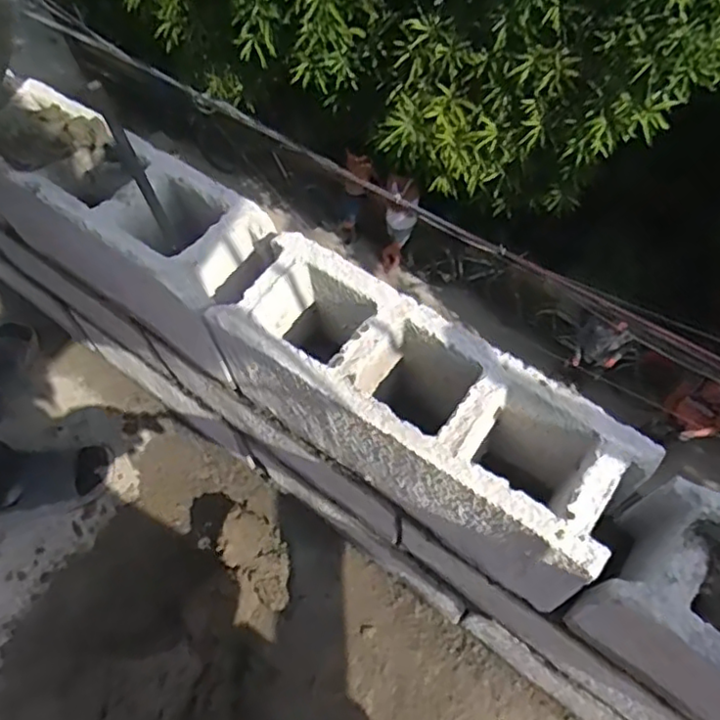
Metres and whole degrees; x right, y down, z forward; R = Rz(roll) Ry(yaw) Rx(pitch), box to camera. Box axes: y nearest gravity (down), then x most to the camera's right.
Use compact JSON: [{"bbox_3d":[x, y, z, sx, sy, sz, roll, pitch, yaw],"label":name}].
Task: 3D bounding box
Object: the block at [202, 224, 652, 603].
[{"bbox_3d":[0.058,0.054,0.623,0.379,0.188,0.126,33,69,18],"label":"block"}]

